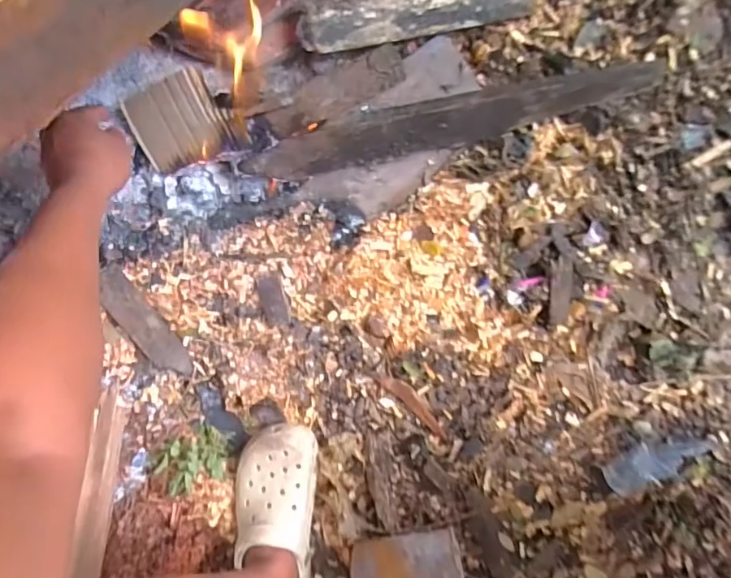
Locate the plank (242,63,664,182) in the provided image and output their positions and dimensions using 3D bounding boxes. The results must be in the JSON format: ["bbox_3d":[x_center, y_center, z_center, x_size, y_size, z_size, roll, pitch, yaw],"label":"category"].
[{"bbox_3d":[0.111,-0.211,0.596,0.526,0.048,0.068,-12,132,-2],"label":"plank"}]

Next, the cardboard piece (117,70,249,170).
[{"bbox_3d":[-0.216,-0.198,0.561,0.126,0.012,0.100,-20,105,12],"label":"cardboard piece"}]

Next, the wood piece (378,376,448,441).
[{"bbox_3d":[0.071,0.161,0.657,0.123,0.006,0.025,43,93,2],"label":"wood piece"}]

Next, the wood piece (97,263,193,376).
[{"bbox_3d":[-0.297,0.050,0.630,0.048,0.019,0.174,-23,119,3],"label":"wood piece"}]

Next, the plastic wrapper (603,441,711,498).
[{"bbox_3d":[0.393,0.232,0.637,0.139,0.009,0.050,-28,89,3],"label":"plastic wrapper"}]

